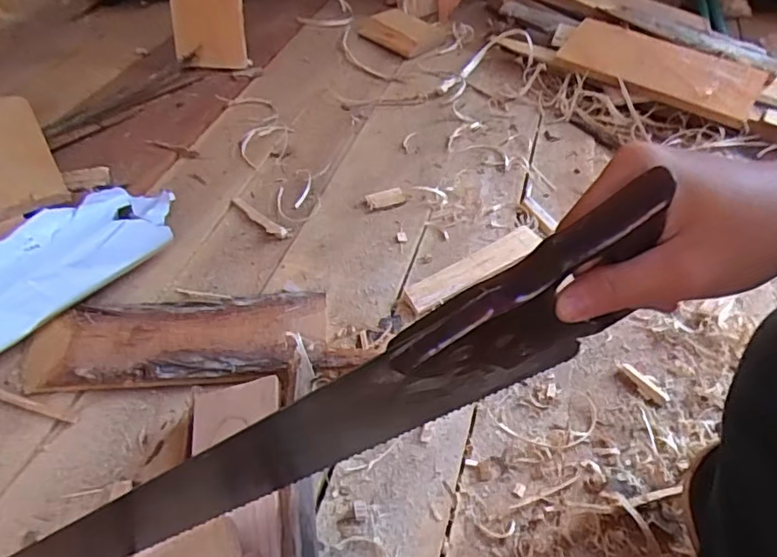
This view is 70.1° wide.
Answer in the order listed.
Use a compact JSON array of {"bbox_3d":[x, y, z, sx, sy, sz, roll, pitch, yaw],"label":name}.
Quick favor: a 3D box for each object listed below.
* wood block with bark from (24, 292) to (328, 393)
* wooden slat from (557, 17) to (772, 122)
[{"bbox_3d":[-0.175,0.053,0.469,0.240,0.023,0.075,-3,49,-4],"label":"wood block with bark"},{"bbox_3d":[0.342,-0.271,0.700,0.238,0.011,0.091,27,67,20],"label":"wooden slat"}]

